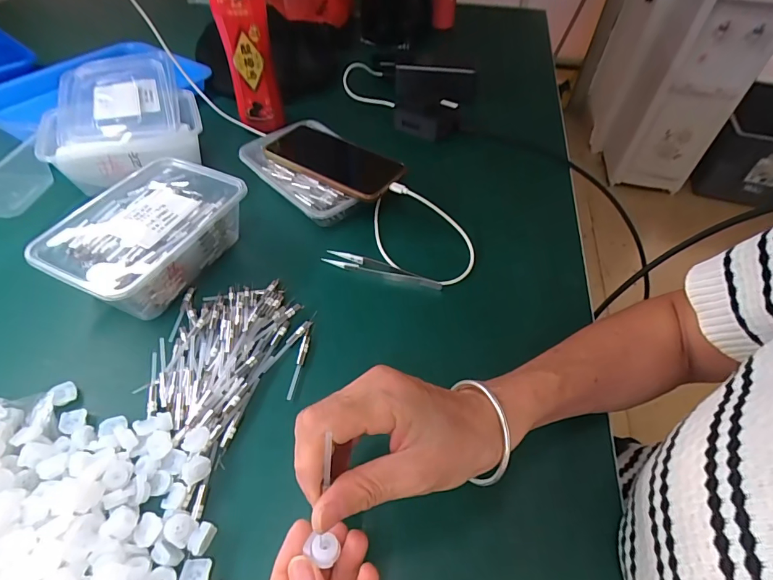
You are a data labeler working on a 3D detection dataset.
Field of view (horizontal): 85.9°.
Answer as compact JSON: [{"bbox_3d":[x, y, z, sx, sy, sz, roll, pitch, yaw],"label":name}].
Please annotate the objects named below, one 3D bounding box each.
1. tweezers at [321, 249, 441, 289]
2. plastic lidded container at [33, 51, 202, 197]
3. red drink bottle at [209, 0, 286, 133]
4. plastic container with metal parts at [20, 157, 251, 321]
[{"bbox_3d":[-0.006,-0.020,0.423,0.123,0.014,0.018,19,51,13],"label":"tweezers"},{"bbox_3d":[-0.329,-0.221,0.525,0.168,0.064,0.210,-16,52,-16],"label":"plastic lidded container"},{"bbox_3d":[-0.174,-0.315,0.515,0.060,0.189,0.056,-17,52,-16],"label":"red drink bottle"},{"bbox_3d":[-0.228,-0.051,0.406,0.120,0.059,0.167,22,52,15],"label":"plastic container with metal parts"}]

